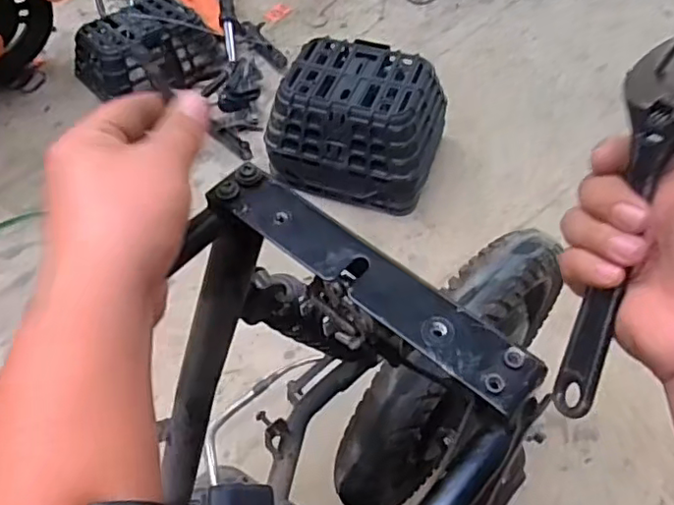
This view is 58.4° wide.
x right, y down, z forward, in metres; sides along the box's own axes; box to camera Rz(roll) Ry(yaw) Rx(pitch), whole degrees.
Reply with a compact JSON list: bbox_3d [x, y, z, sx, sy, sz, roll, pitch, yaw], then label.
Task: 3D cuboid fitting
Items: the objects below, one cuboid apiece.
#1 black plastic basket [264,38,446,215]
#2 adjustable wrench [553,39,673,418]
[{"bbox_3d":[0.045,-0.245,1.196,0.303,0.222,0.245,18,57,14],"label":"black plastic basket"},{"bbox_3d":[0.148,-0.013,0.302,0.010,0.047,0.196,15,88,-31],"label":"adjustable wrench"}]

